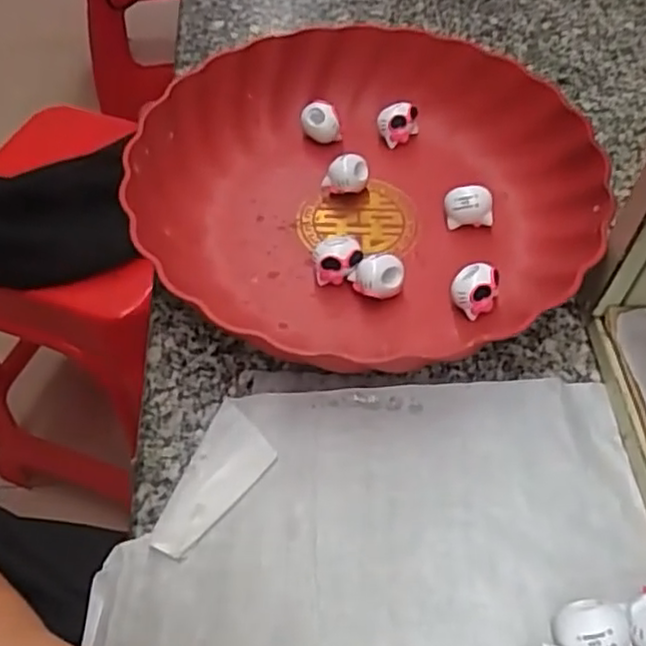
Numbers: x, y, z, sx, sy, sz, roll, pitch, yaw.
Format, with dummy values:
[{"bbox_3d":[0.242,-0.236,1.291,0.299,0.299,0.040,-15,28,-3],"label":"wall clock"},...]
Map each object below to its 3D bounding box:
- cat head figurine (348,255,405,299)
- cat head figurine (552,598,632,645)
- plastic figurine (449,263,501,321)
[{"bbox_3d":[0.027,-0.022,0.352,0.027,0.024,0.017,4,54,3],"label":"cat head figurine"},{"bbox_3d":[0.098,0.113,0.253,0.027,0.018,0.020,-1,54,-1],"label":"cat head figurine"},{"bbox_3d":[0.077,-0.016,0.350,0.021,0.021,0.022,0,54,0],"label":"plastic figurine"}]

